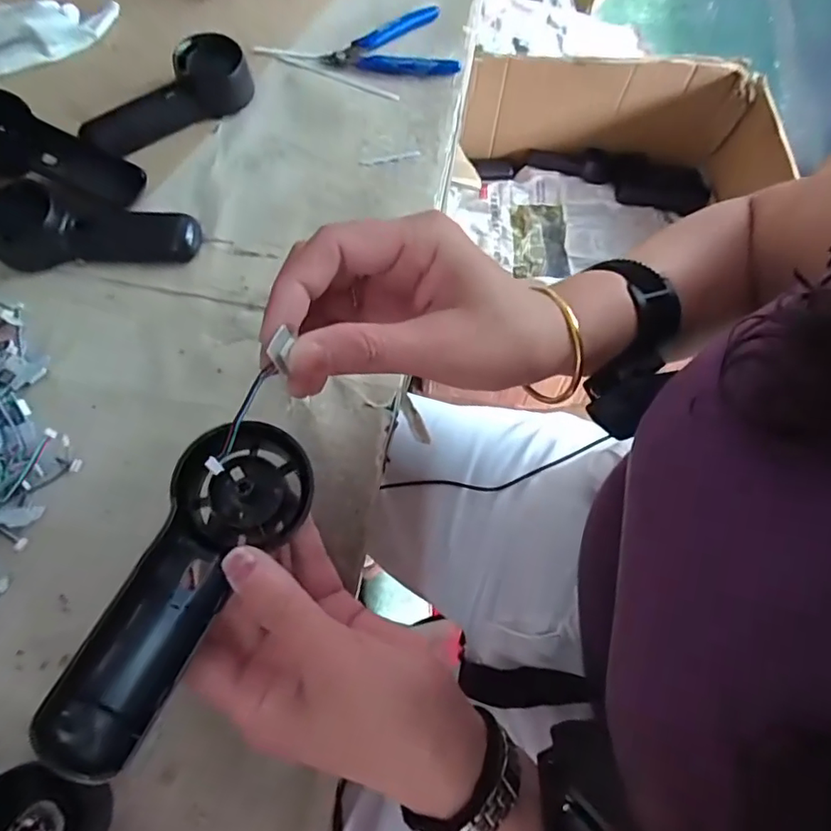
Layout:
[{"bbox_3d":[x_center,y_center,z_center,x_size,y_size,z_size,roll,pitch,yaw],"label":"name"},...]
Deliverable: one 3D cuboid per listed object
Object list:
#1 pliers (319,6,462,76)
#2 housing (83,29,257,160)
[{"bbox_3d":[-0.024,-0.341,0.504,0.119,0.013,0.080,-3,70,-2],"label":"pliers"},{"bbox_3d":[-0.205,-0.262,0.455,0.140,0.033,0.062,-29,73,-10],"label":"housing"}]

